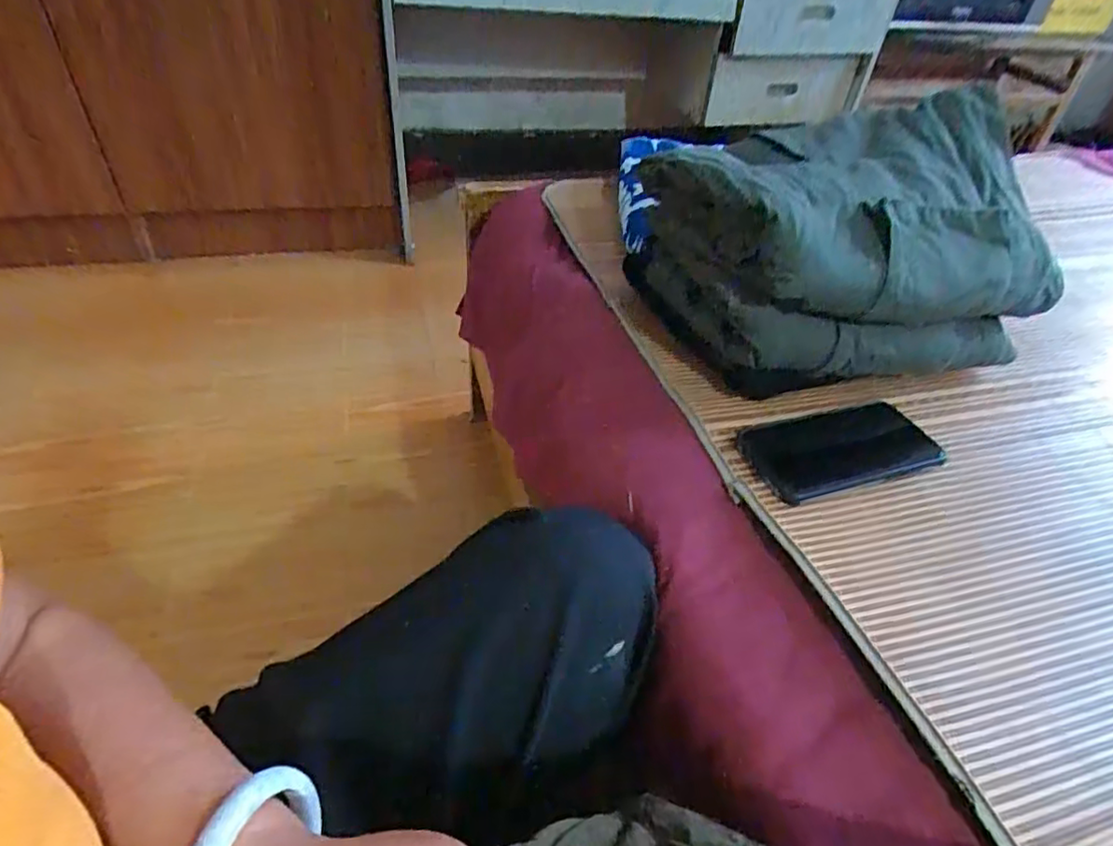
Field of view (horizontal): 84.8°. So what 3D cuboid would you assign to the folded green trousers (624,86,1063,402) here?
[{"bbox_3d":[0.267,-0.157,0.564,0.317,0.203,0.220,-6,43,-11],"label":"folded green trousers"}]

